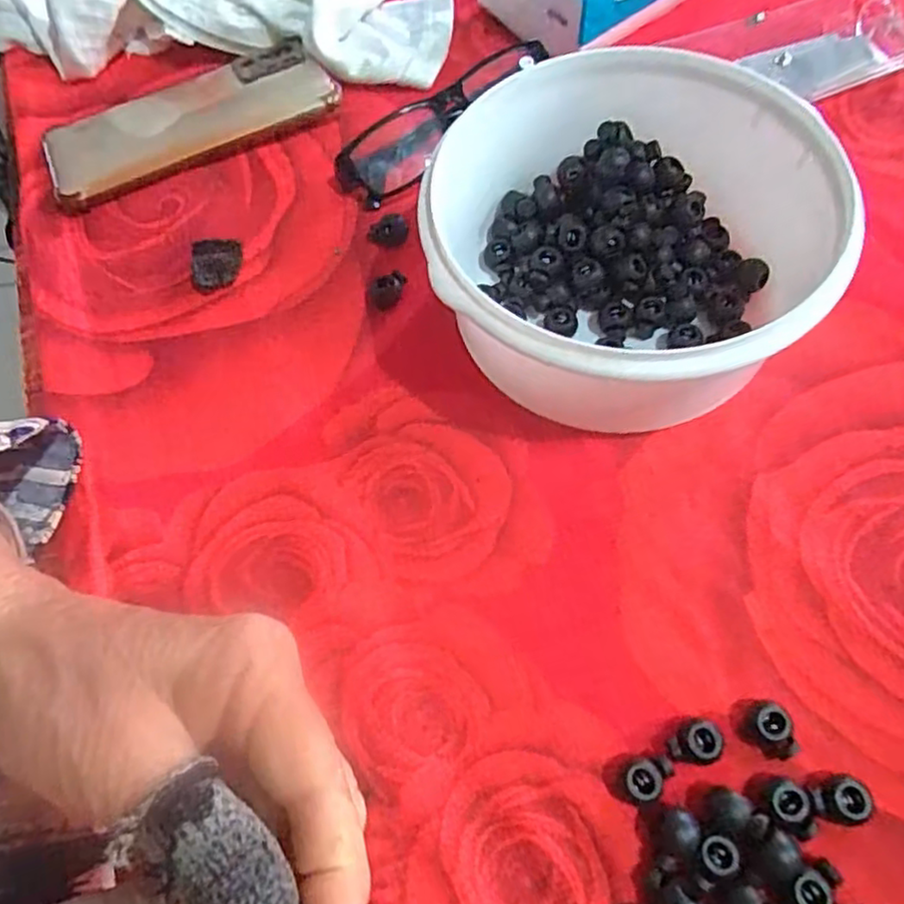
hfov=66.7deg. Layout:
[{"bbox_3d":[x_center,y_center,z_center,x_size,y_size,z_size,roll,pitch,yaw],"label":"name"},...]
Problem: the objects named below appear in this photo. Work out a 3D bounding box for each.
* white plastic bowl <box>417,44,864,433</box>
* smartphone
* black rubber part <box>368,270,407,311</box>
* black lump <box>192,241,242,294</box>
[{"bbox_3d":[0.072,-0.083,0.293,0.148,0.077,0.154,-2,64,3],"label":"white plastic bowl"},{"bbox_3d":[-0.152,-0.192,0.397,0.161,0.013,0.075,-26,65,-9],"label":"smartphone"},{"bbox_3d":[-0.032,-0.080,0.339,0.020,0.011,0.015,-14,64,-3],"label":"black rubber part"},{"bbox_3d":[-0.120,-0.095,0.349,0.026,0.009,0.030,-10,63,-1],"label":"black lump"}]

